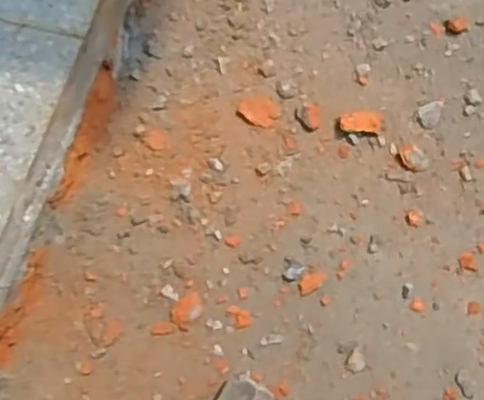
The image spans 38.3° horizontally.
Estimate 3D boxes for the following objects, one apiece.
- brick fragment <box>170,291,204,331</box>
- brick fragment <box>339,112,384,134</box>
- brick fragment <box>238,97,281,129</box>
[{"bbox_3d":[-0.044,0.088,0.556,0.021,0.004,0.029,37,77,12],"label":"brick fragment"},{"bbox_3d":[0.102,-0.065,0.592,0.037,0.011,0.018,-3,73,0],"label":"brick fragment"},{"bbox_3d":[0.015,-0.078,0.607,0.037,0.004,0.028,19,74,7],"label":"brick fragment"}]

